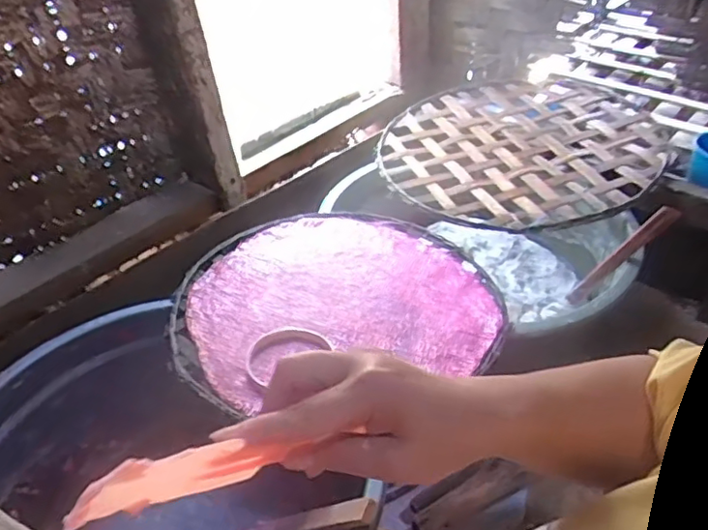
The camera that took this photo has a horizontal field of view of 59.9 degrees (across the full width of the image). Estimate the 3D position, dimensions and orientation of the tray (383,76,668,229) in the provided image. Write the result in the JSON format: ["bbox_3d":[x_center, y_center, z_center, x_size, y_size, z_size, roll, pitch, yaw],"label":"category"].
[{"bbox_3d":[0.261,-0.195,0.961,0.397,0.039,0.410,16,43,23],"label":"tray"}]

